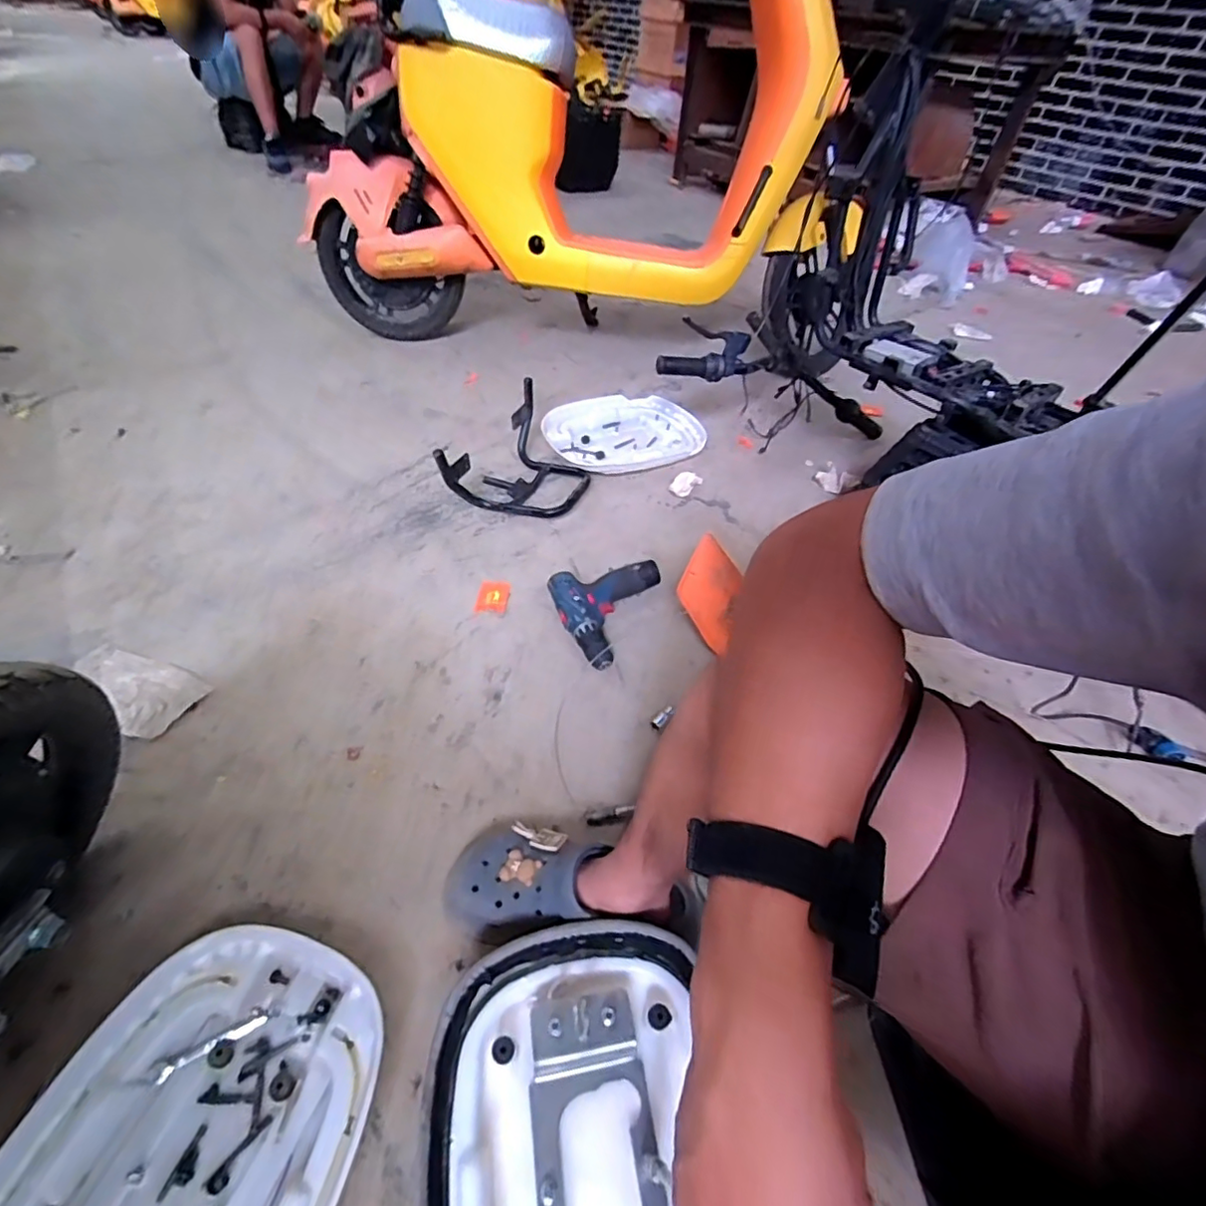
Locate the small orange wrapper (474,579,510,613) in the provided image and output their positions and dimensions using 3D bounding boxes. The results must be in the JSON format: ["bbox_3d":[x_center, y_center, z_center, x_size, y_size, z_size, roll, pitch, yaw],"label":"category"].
[{"bbox_3d":[-0.185,-0.012,0.968,0.050,0.004,0.071,6,47,0],"label":"small orange wrapper"}]

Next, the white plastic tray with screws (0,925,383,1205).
[{"bbox_3d":[-0.360,0.478,0.472,0.268,0.036,0.366,15,47,9],"label":"white plastic tray with screws"}]

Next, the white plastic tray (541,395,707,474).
[{"bbox_3d":[0.054,-0.386,1.306,0.371,0.048,0.261,-17,51,-21],"label":"white plastic tray"}]

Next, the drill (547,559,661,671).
[{"bbox_3d":[-0.014,-0.005,0.942,0.148,0.054,0.218,21,49,14],"label":"drill"}]

